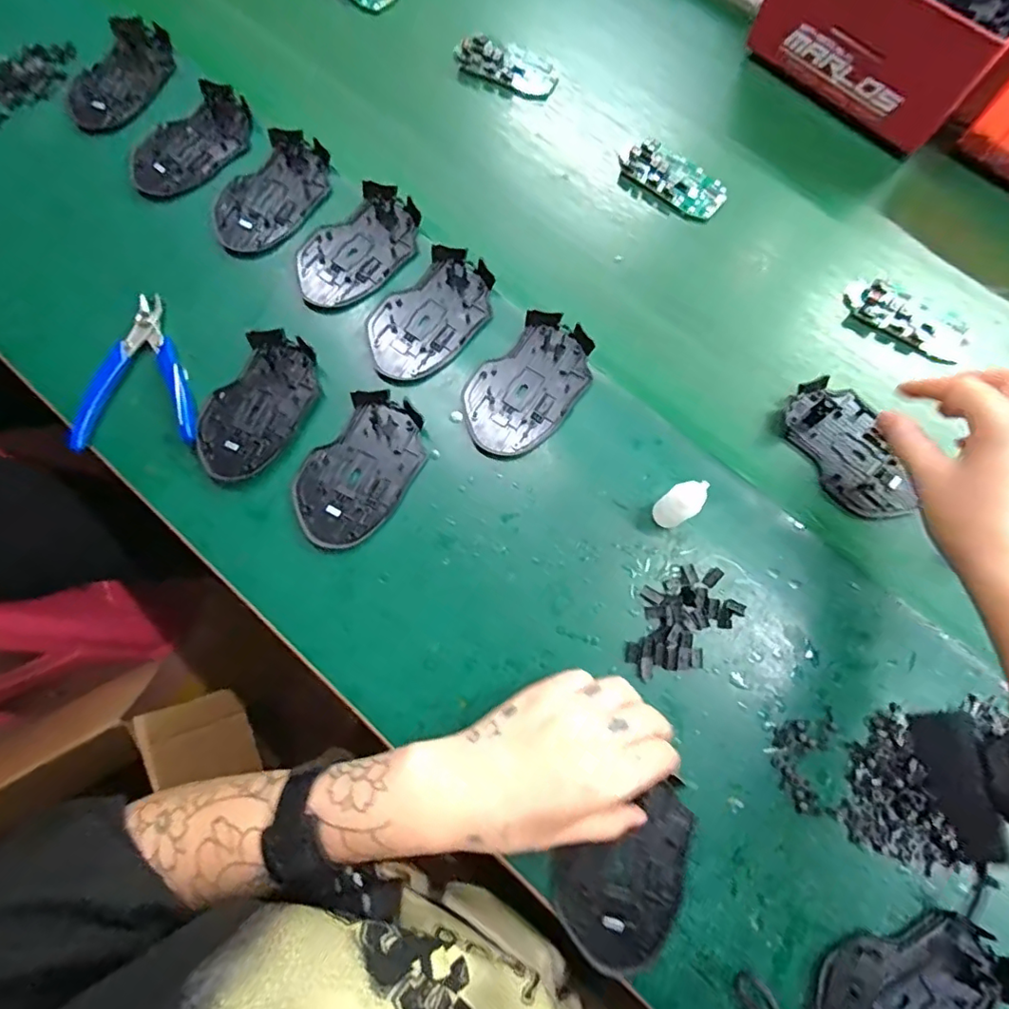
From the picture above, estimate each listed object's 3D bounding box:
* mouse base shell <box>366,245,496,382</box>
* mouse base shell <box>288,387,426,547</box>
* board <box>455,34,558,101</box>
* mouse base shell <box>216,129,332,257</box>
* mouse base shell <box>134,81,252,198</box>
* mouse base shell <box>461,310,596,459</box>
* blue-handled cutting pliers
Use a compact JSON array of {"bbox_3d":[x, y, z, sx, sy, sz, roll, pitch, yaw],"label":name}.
[{"bbox_3d":[-0.058,-0.147,0.422,0.071,0.010,0.114,40,78,11],"label":"mouse base shell"},{"bbox_3d":[-0.104,-0.025,0.392,0.072,0.012,0.114,34,77,10],"label":"mouse base shell"},{"bbox_3d":[0.003,-0.407,0.502,0.096,0.016,0.043,25,76,8],"label":"board"},{"bbox_3d":[-0.193,-0.260,0.451,0.074,0.012,0.116,39,78,11],"label":"mouse base shell"},{"bbox_3d":[-0.268,-0.311,0.463,0.113,0.015,0.066,-40,77,-10],"label":"mouse base shell"},{"bbox_3d":[0.018,-0.089,0.406,0.072,0.015,0.113,43,79,12],"label":"mouse base shell"},{"bbox_3d":[-0.276,-0.101,0.409,0.088,0.014,0.120,-5,74,-1],"label":"blue-handled cutting pliers"}]

